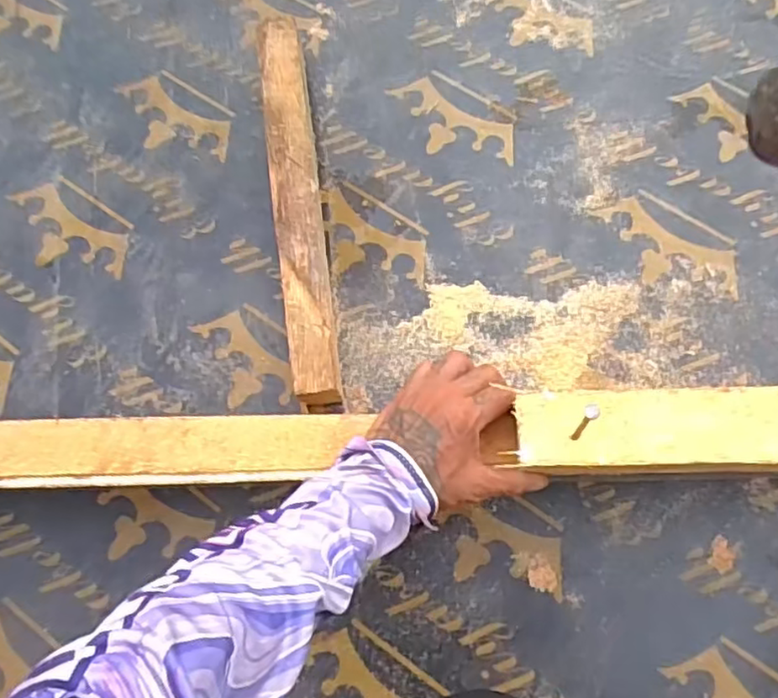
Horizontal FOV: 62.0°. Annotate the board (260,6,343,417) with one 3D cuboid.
[{"bbox_3d":[-0.095,-0.156,0.684,0.049,0.068,0.436,-8,73,0],"label":"board"}]

